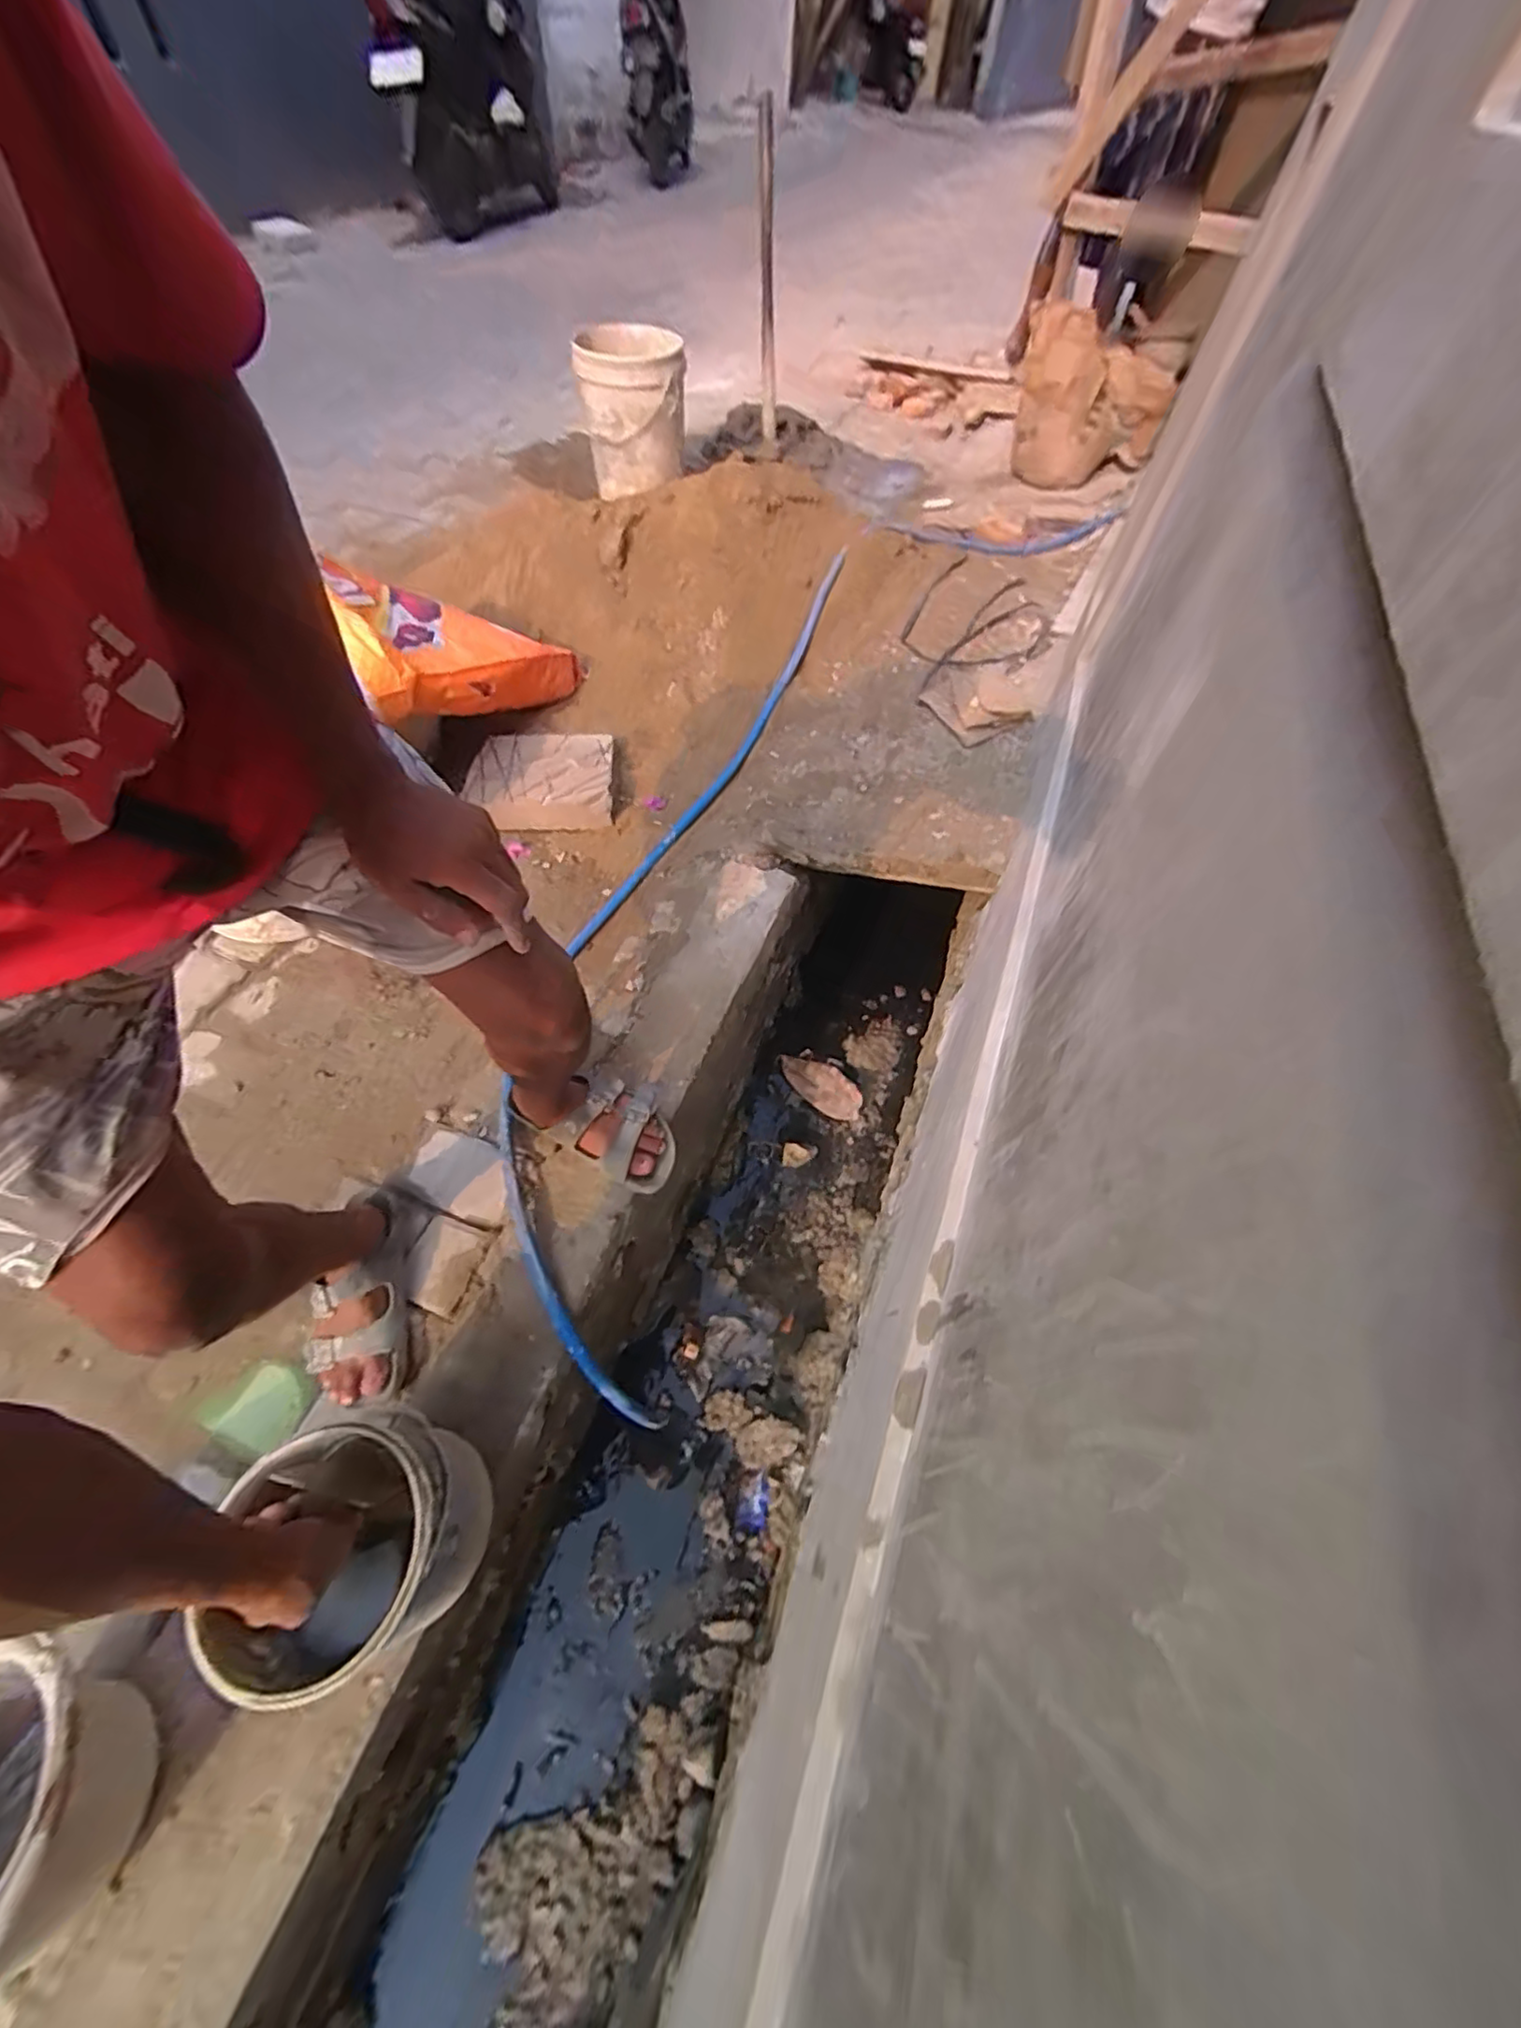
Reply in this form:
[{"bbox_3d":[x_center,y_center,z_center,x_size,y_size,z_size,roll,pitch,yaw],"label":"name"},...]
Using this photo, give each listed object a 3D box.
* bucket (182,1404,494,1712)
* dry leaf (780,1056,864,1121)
[{"bbox_3d":[-0.364,0.493,0.622,0.169,0.205,0.194,10,58,3],"label":"bucket"},{"bbox_3d":[0.127,0.144,1.379,0.196,0.029,0.089,34,62,17],"label":"dry leaf"}]

